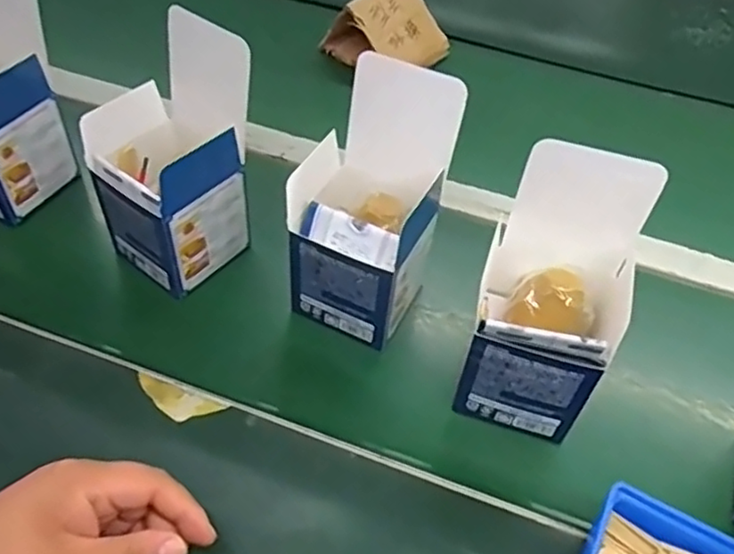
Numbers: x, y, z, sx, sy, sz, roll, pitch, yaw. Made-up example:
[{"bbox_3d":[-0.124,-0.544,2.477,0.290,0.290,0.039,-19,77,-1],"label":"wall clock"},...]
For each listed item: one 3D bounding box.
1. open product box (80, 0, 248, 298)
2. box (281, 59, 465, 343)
[{"bbox_3d":[-0.147,-0.089,0.500,0.092,0.163,0.102,35,55,24],"label":"open product box"},{"bbox_3d":[0.004,-0.050,0.477,0.093,0.171,0.104,22,51,15],"label":"box"}]

